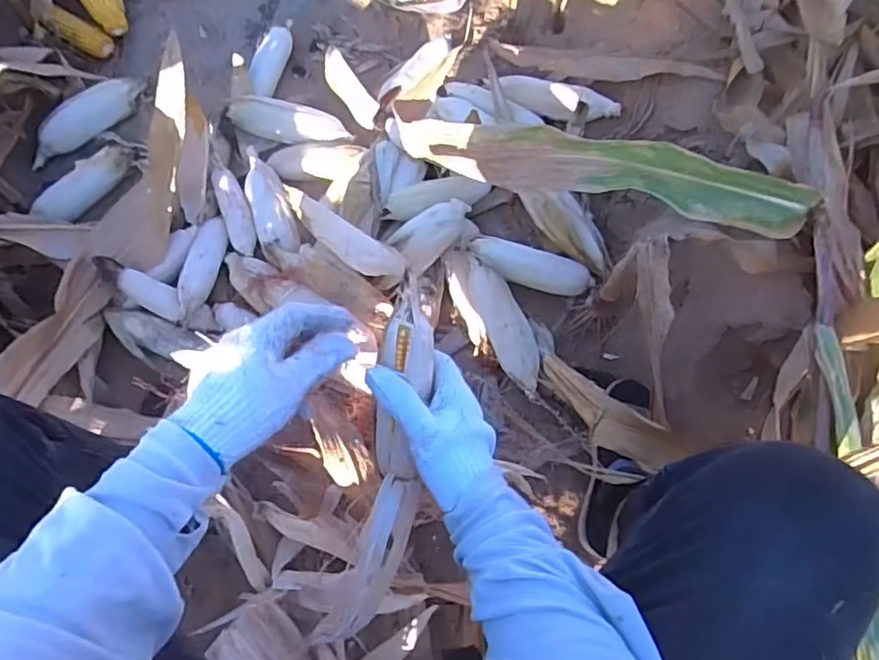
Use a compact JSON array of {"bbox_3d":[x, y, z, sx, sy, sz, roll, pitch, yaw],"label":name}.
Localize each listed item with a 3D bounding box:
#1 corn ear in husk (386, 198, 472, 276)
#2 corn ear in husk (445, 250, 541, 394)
[{"bbox_3d":[-0.013,-0.155,0.926,0.144,0.057,0.060,-42,73,-14],"label":"corn ear in husk"},{"bbox_3d":[0.081,-0.021,0.905,0.073,0.074,0.246,-33,71,-11],"label":"corn ear in husk"}]

